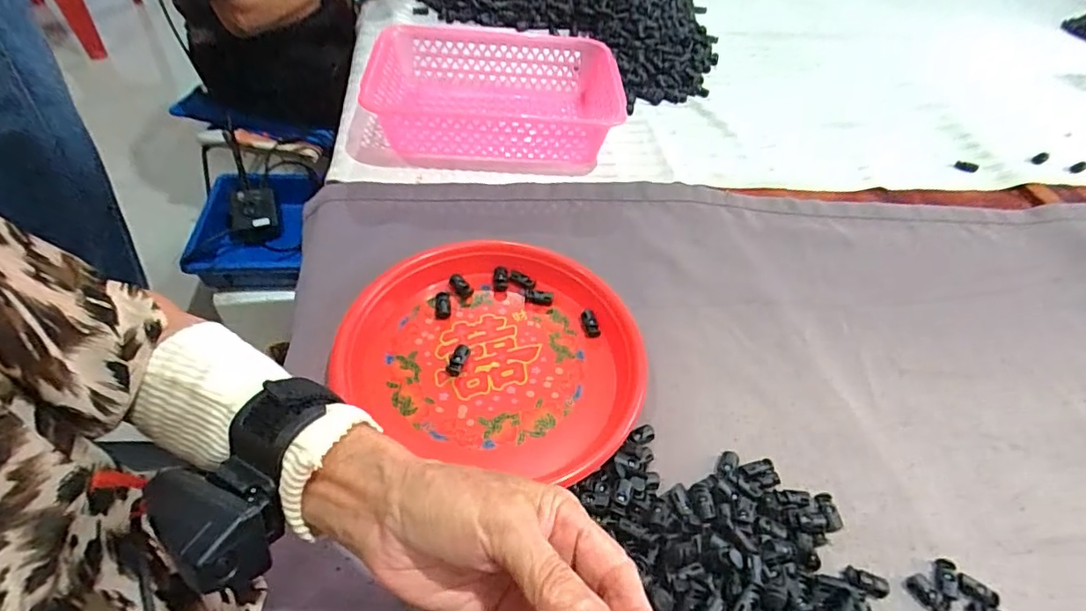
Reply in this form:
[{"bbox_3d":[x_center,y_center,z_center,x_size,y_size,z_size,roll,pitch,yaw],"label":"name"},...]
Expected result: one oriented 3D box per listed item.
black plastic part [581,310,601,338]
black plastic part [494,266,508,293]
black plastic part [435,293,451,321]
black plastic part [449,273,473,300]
[{"bbox_3d":[0.045,0.017,0.505,0.014,0.010,0.026,-8,51,-13],"label":"black plastic part"},{"bbox_3d":[-0.042,-0.025,0.534,0.014,0.006,0.029,3,62,-4],"label":"black plastic part"},{"bbox_3d":[-0.094,0.000,0.504,0.015,0.006,0.030,-1,50,-7],"label":"black plastic part"},{"bbox_3d":[-0.080,-0.019,0.523,0.015,0.006,0.030,-27,58,-26],"label":"black plastic part"}]

